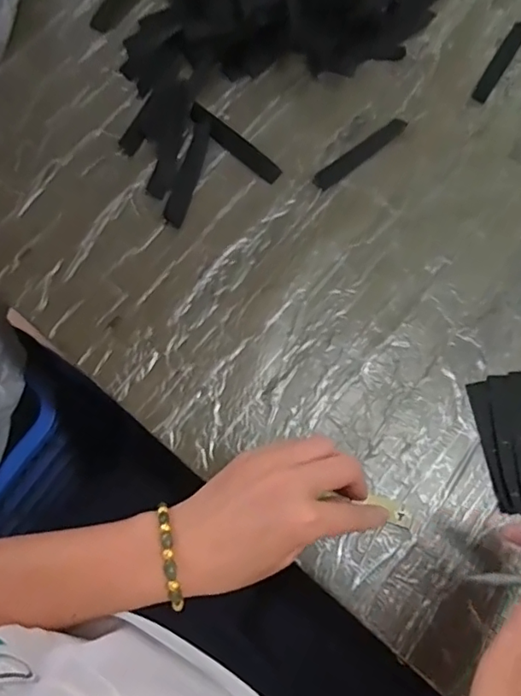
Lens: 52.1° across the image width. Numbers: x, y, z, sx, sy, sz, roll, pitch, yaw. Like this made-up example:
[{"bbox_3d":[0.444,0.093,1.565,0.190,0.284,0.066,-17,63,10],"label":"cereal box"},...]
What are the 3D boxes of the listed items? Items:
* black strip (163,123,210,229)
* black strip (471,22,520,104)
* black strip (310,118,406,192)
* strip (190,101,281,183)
[{"bbox_3d":[-0.057,-0.138,0.425,0.016,0.004,0.091,16,77,4],"label":"black strip"},{"bbox_3d":[0.207,-0.247,0.457,0.013,0.004,0.093,32,78,7],"label":"black strip"},{"bbox_3d":[0.082,-0.159,0.434,0.092,0.004,0.015,-39,79,-9],"label":"black strip"},{"bbox_3d":[-0.021,-0.166,0.433,0.091,0.006,0.018,42,80,9],"label":"strip"}]

